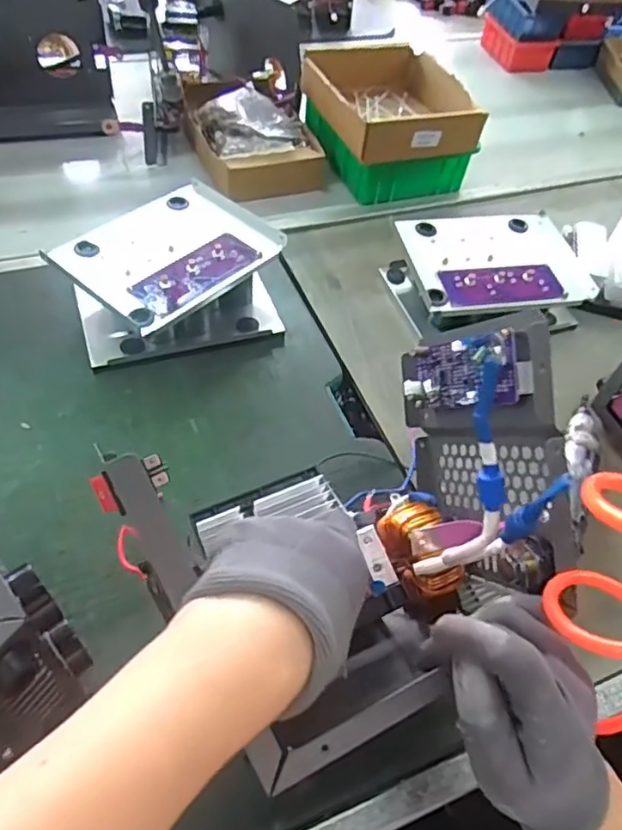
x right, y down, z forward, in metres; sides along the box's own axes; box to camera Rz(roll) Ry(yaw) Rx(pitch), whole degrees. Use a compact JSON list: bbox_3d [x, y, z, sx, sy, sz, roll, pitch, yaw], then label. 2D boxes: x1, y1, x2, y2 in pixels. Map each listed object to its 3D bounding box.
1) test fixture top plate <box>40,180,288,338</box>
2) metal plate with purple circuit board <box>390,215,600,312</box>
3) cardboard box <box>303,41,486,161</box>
[{"bbox_3d":[-0.143,-0.169,0.611,0.150,0.020,0.202,38,57,21],"label":"test fixture top plate"},{"bbox_3d":[0.205,-0.175,0.676,0.198,0.011,0.149,-7,53,-12],"label":"metal plate with purple circuit board"},{"bbox_3d":[0.098,-0.412,0.792,0.172,0.053,0.220,-14,55,-18],"label":"cardboard box"}]

